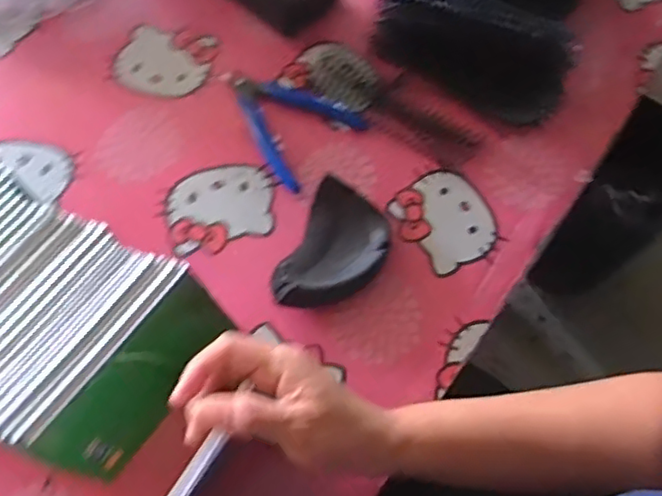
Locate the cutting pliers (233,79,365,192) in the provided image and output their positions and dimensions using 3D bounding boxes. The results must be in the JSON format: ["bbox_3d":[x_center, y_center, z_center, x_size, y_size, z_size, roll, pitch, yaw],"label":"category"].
[{"bbox_3d":[-0.038,-0.105,0.502,0.104,0.014,0.085,40,72,12],"label":"cutting pliers"}]

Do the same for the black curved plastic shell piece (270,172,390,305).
[{"bbox_3d":[0.003,0.004,0.453,0.063,0.027,0.096,27,69,8],"label":"black curved plastic shell piece"}]

